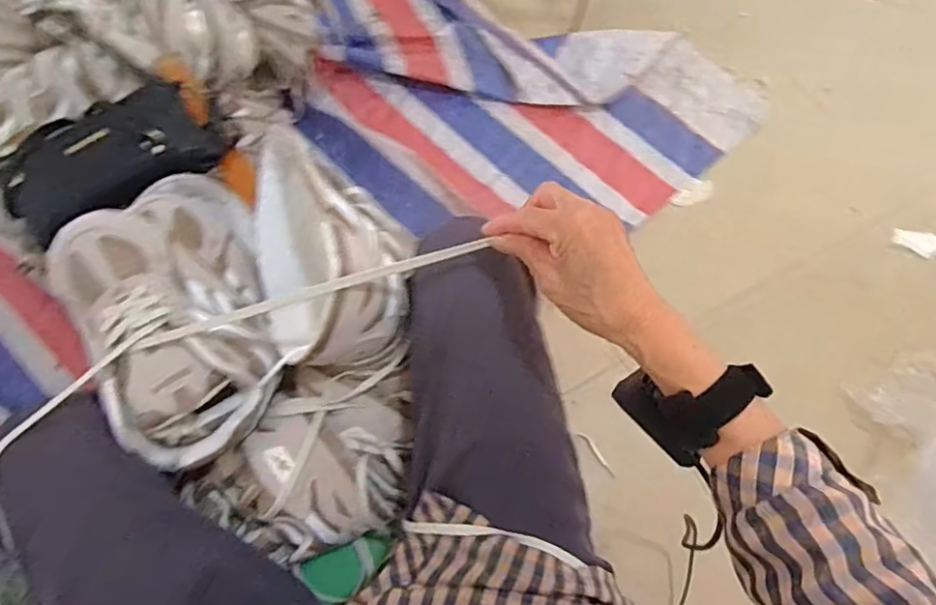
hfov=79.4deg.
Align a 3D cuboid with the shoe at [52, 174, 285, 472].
[{"bbox_3d":[-0.266,0.003,0.507,0.155,0.094,0.270,-24,72,-8],"label":"shoe"}]

